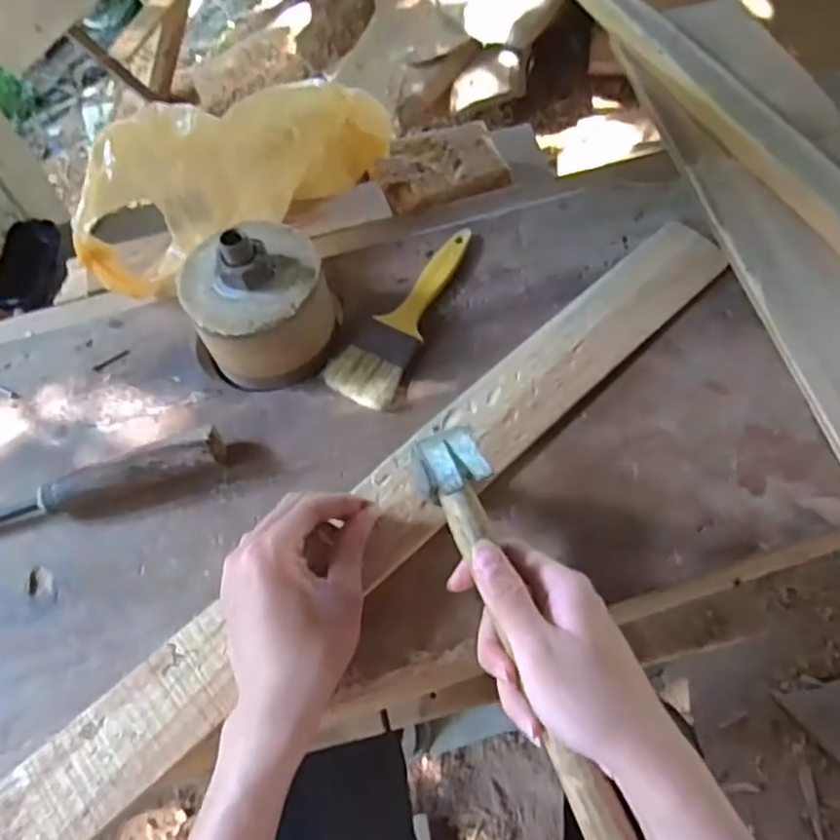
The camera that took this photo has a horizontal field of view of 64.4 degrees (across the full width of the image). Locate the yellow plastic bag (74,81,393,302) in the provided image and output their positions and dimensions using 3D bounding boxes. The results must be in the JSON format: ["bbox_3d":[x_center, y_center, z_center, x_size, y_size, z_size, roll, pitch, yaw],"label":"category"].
[{"bbox_3d":[-0.149,-0.202,0.545,0.275,0.114,0.069,-35,66,-16],"label":"yellow plastic bag"}]

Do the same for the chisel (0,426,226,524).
[{"bbox_3d":[-0.248,0.054,0.461,0.228,0.033,0.031,-19,63,-8],"label":"chisel"}]

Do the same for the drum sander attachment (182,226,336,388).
[{"bbox_3d":[-0.116,-0.086,0.488,0.098,0.100,0.093,-1,62,1],"label":"drum sander attachment"}]

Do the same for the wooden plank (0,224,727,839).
[{"bbox_3d":[-0.077,0.106,0.427,0.805,0.014,0.066,-40,68,-16],"label":"wooden plank"}]

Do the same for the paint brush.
[{"bbox_3d":[-0.012,-0.087,0.527,0.053,0.014,0.174,22,65,13],"label":"paint brush"}]

